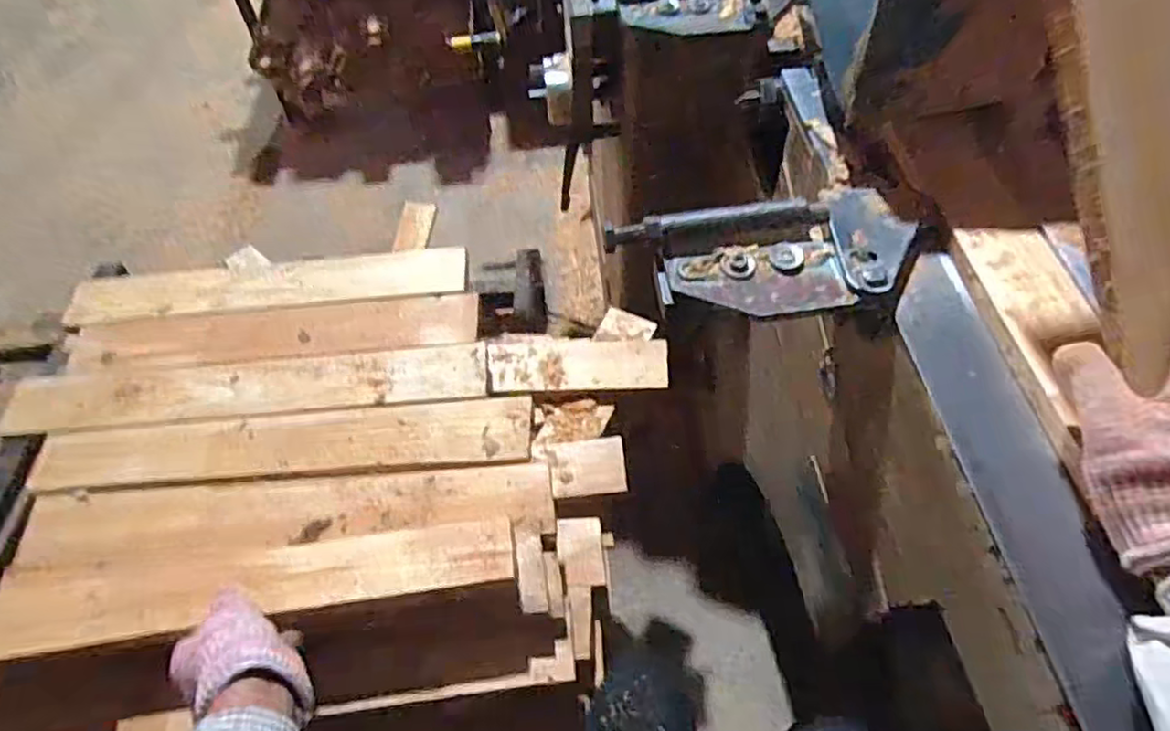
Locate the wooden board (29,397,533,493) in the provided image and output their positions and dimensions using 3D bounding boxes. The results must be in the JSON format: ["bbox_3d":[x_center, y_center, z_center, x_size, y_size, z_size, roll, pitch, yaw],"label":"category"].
[{"bbox_3d":[-0.308,0.080,0.699,0.494,0.018,0.074,-4,52,-1],"label":"wooden board"}]

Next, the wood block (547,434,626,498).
[{"bbox_3d":[0.003,0.118,0.786,0.085,0.018,0.068,-5,53,-2],"label":"wood block"}]

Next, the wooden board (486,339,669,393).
[{"bbox_3d":[-0.008,-0.005,0.867,0.223,0.022,0.084,-3,52,0],"label":"wooden board"}]

